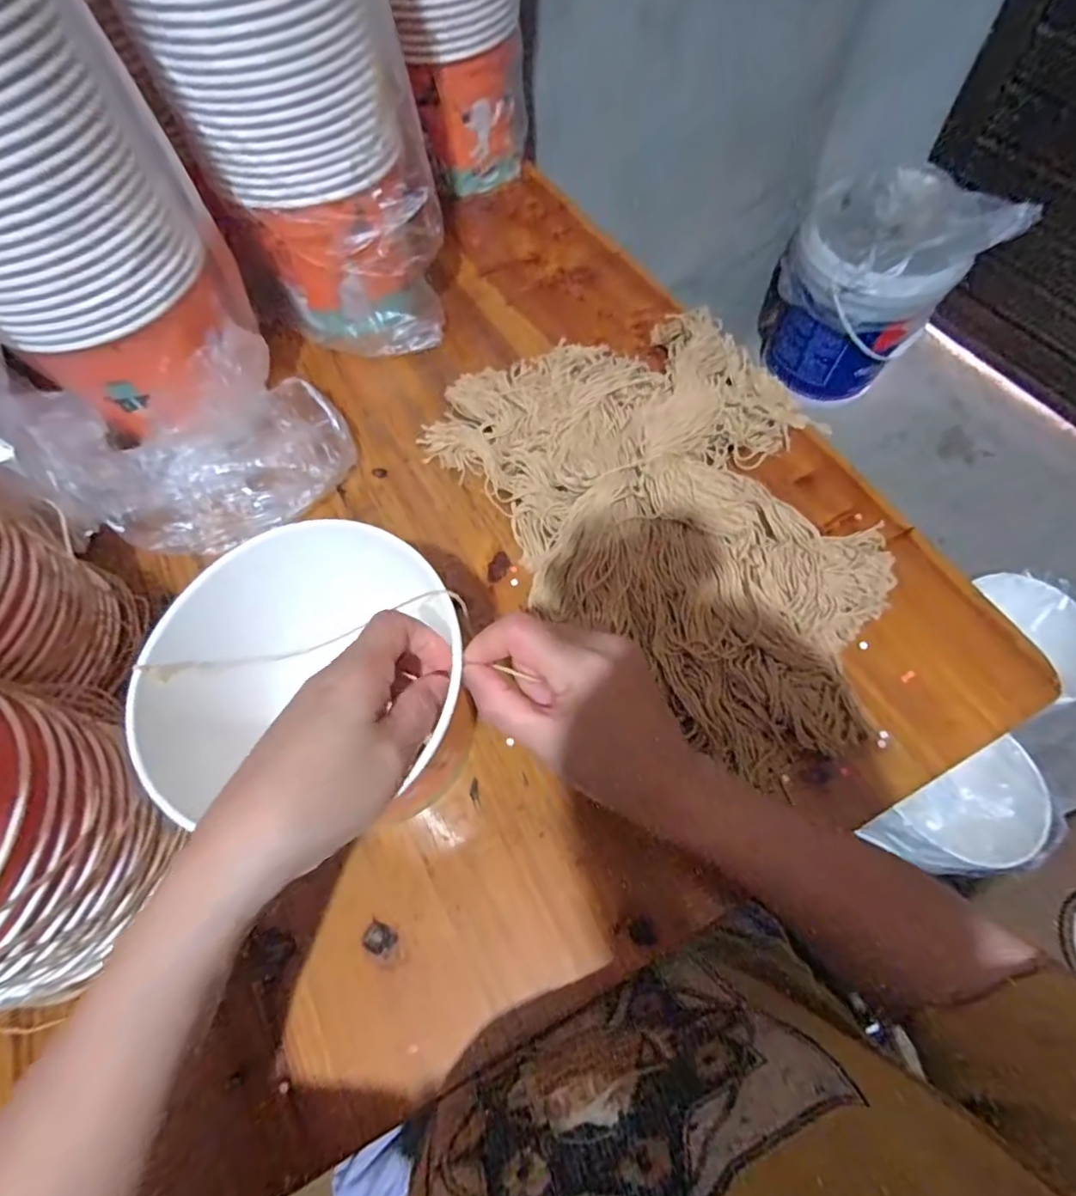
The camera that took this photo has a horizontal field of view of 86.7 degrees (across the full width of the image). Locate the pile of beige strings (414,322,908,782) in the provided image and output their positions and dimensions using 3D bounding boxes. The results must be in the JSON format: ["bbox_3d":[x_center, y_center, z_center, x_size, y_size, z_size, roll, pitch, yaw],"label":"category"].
[{"bbox_3d":[0.111,-0.084,0.441,0.284,0.053,0.406,-31,66,-11],"label":"pile of beige strings"}]

